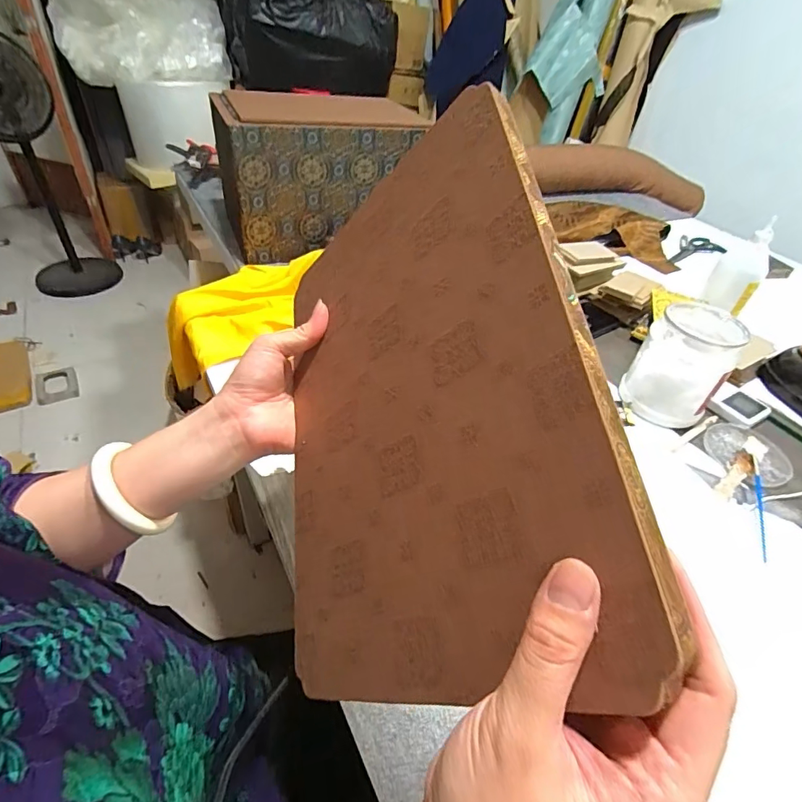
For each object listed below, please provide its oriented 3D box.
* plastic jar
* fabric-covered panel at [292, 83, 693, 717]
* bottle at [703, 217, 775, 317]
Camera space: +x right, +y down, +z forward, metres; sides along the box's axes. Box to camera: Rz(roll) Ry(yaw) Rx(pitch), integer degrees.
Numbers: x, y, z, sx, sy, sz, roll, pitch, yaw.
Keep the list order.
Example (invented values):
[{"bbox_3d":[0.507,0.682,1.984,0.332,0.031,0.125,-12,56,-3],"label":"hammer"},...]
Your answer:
[{"bbox_3d":[0.397,-0.050,0.650,0.113,0.131,0.119,30,46,23],"label":"plastic jar"},{"bbox_3d":[-0.003,-0.008,0.277,0.009,0.231,0.318,16,54,-39],"label":"fabric-covered panel"},{"bbox_3d":[0.611,-0.233,0.823,0.076,0.136,0.044,32,47,25],"label":"bottle"}]

